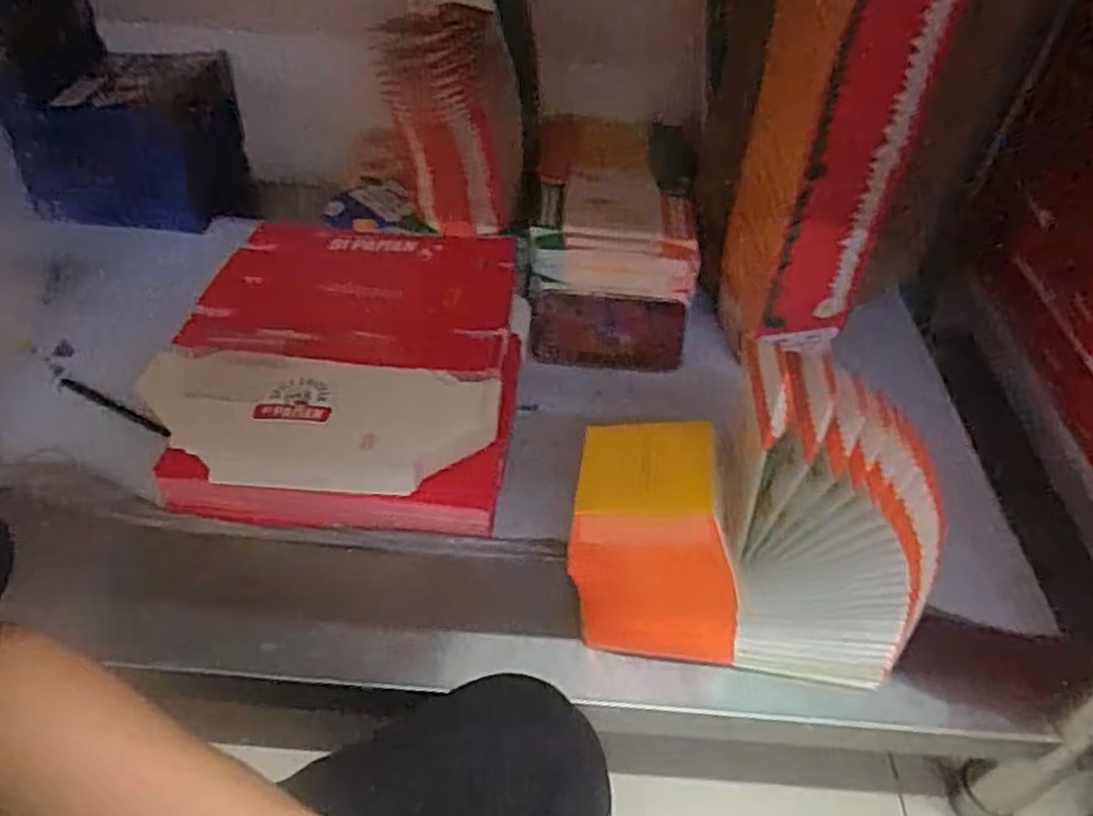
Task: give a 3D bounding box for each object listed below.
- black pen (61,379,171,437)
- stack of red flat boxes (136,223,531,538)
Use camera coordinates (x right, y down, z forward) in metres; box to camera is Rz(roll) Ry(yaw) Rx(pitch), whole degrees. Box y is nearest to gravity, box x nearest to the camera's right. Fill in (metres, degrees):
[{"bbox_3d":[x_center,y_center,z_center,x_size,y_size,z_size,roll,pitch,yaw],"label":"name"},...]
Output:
[{"bbox_3d":[-0.422,-0.001,0.747,0.138,0.009,0.012,21,47,16],"label":"black pen"},{"bbox_3d":[-0.185,-0.046,0.754,0.312,0.089,0.355,5,44,1],"label":"stack of red flat boxes"}]

